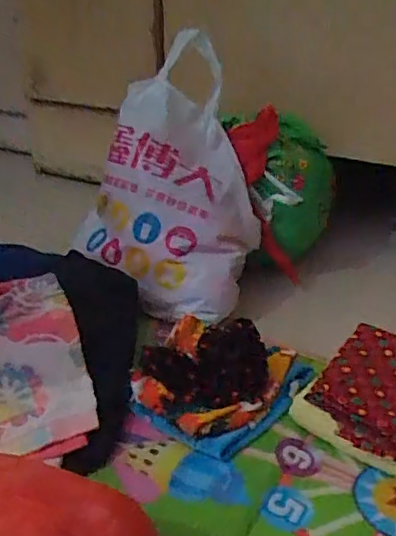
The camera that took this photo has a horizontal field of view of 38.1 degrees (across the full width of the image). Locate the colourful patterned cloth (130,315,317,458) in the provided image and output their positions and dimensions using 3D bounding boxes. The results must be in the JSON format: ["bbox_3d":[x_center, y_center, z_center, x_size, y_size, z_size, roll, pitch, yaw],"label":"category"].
[{"bbox_3d":[0.026,0.120,0.745,0.190,0.109,0.218,24,36,38],"label":"colourful patterned cloth"}]

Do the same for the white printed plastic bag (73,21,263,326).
[{"bbox_3d":[-0.057,-0.137,0.898,0.264,0.352,0.198,13,30,23],"label":"white printed plastic bag"}]

